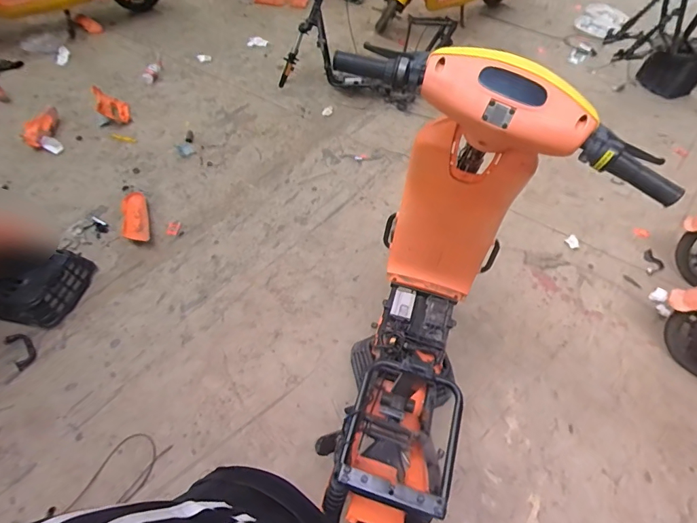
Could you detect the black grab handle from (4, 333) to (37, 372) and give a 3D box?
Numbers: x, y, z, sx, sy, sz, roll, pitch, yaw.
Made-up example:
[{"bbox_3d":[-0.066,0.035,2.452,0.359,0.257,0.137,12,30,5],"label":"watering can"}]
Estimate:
[{"bbox_3d":[-1.046,0.283,1.326,0.072,0.022,0.128,-33,66,-23],"label":"black grab handle"}]

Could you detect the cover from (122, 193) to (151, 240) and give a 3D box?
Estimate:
[{"bbox_3d":[-0.827,-0.173,1.602,0.097,0.029,0.199,-10,78,-11],"label":"cover"}]

